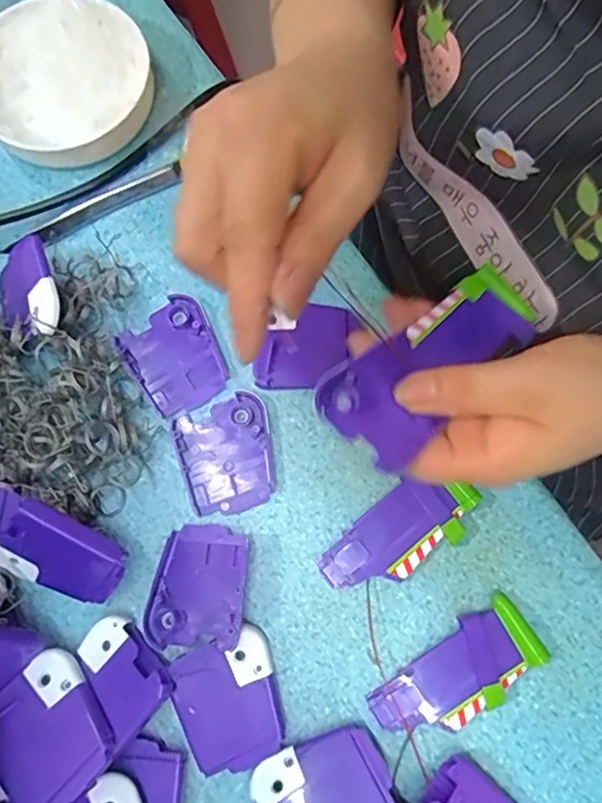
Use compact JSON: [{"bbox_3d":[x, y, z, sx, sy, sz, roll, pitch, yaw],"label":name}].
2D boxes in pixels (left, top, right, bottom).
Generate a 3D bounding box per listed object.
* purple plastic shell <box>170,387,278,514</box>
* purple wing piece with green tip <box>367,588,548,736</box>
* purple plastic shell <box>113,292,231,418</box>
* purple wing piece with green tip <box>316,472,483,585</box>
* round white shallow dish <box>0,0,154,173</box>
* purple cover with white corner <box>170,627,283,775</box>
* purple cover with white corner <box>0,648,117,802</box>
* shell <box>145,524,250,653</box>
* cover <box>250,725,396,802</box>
[{"bbox_3d":[-0.040,0.030,0.320,0.052,0.005,0.061,-19,80,-2],"label":"purple plastic shell"},{"bbox_3d":[0.080,0.140,0.293,0.087,0.011,0.039,-38,81,-6],"label":"purple wing piece with green tip"},{"bbox_3d":[-0.071,-0.027,0.331,0.050,0.005,0.061,-32,81,-5],"label":"purple plastic shell"},{"bbox_3d":[0.053,0.071,0.309,0.084,0.012,0.041,-44,82,-7],"label":"purple wing piece with green tip"},{"bbox_3d":[-0.144,-0.191,0.345,0.095,0.030,0.102,0,79,1],"label":"round white shallow dish"},{"bbox_3d":[-0.035,0.150,0.289,0.050,0.006,0.059,-22,80,-3],"label":"purple cover with white corner"},{"bbox_3d":[-0.118,0.155,0.272,0.060,0.010,0.051,40,67,19],"label":"purple cover with white corner"},{"bbox_3d":[-0.053,0.096,0.303,0.049,0.011,0.060,4,80,2],"label":"shell"},{"bbox_3d":[0.012,0.185,0.273,0.060,0.006,0.049,-25,54,-10],"label":"cover"}]

